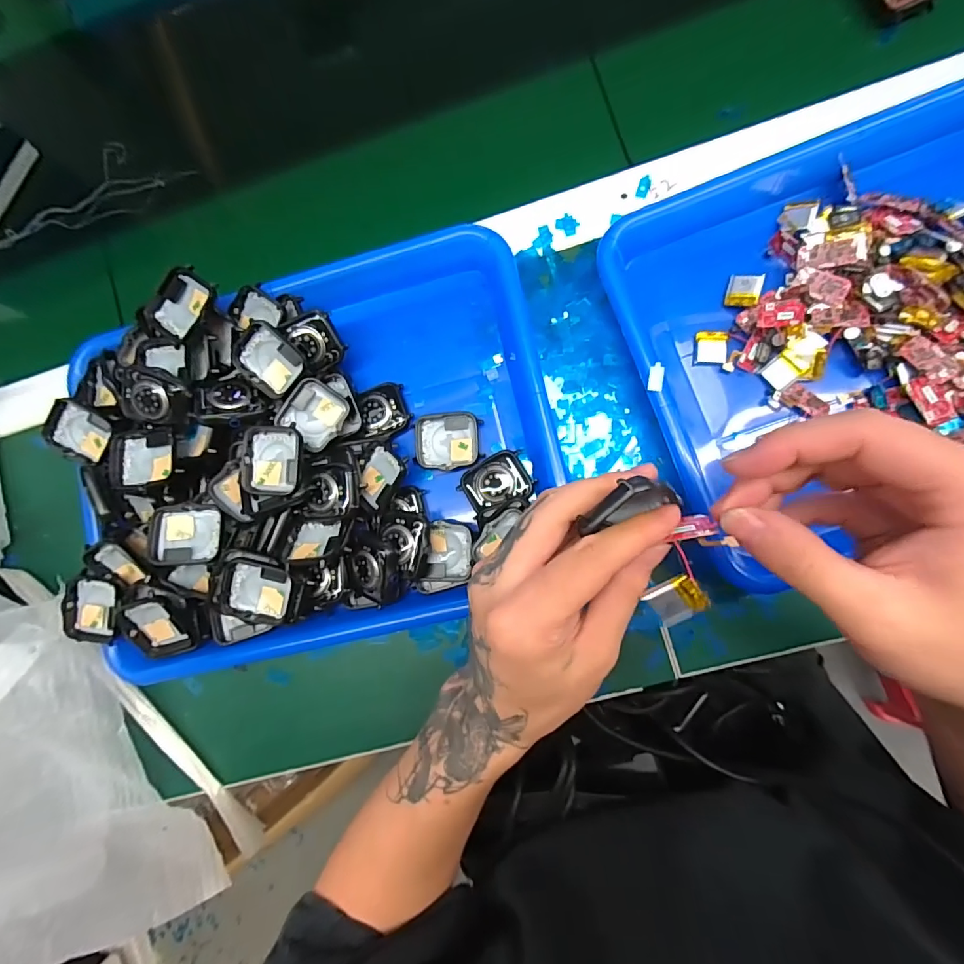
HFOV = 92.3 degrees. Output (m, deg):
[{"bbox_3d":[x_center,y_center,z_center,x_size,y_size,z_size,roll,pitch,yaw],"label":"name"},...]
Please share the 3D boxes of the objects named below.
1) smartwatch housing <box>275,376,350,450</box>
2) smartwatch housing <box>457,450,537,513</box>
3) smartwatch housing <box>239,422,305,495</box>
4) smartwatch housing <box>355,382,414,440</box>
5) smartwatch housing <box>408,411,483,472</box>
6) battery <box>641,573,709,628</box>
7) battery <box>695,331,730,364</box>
[{"bbox_3d":[-0.113,-0.045,0.310,0.035,0.017,0.042,30,92,7],"label":"smartwatch housing"},{"bbox_3d":[0.009,-0.001,0.310,0.044,0.012,0.033,-20,83,6],"label":"smartwatch housing"},{"bbox_3d":[-0.131,-0.013,0.294,0.038,0.013,0.044,3,86,9],"label":"smartwatch housing"},{"bbox_3d":[-0.070,-0.049,0.324,0.036,0.014,0.034,-21,83,6],"label":"smartwatch housing"},{"bbox_3d":[-0.023,-0.028,0.319,0.045,0.012,0.039,-2,85,8],"label":"smartwatch housing"},{"bbox_3d":[0.082,0.051,0.195,0.021,0.004,0.021,-35,106,24],"label":"battery"},{"bbox_3d":[0.150,-0.088,0.301,0.020,0.004,0.022,3,86,9],"label":"battery"}]

